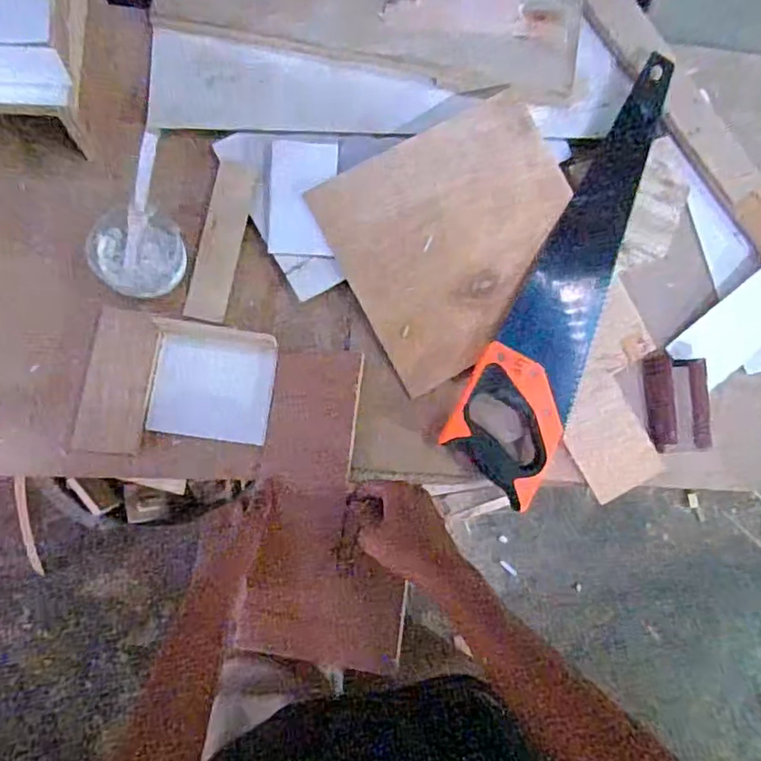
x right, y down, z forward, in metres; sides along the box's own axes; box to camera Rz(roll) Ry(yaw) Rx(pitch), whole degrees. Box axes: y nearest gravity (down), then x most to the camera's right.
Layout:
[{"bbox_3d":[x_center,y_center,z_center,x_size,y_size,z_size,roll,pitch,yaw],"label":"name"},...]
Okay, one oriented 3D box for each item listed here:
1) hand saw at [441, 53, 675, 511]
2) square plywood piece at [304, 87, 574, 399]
[{"bbox_3d":[0.229,-0.113,0.657,0.116,0.027,0.494,31,84,-3],"label":"hand saw"},{"bbox_3d":[0.090,-0.156,0.654,0.262,0.013,0.248,-28,89,-1],"label":"square plywood piece"}]

